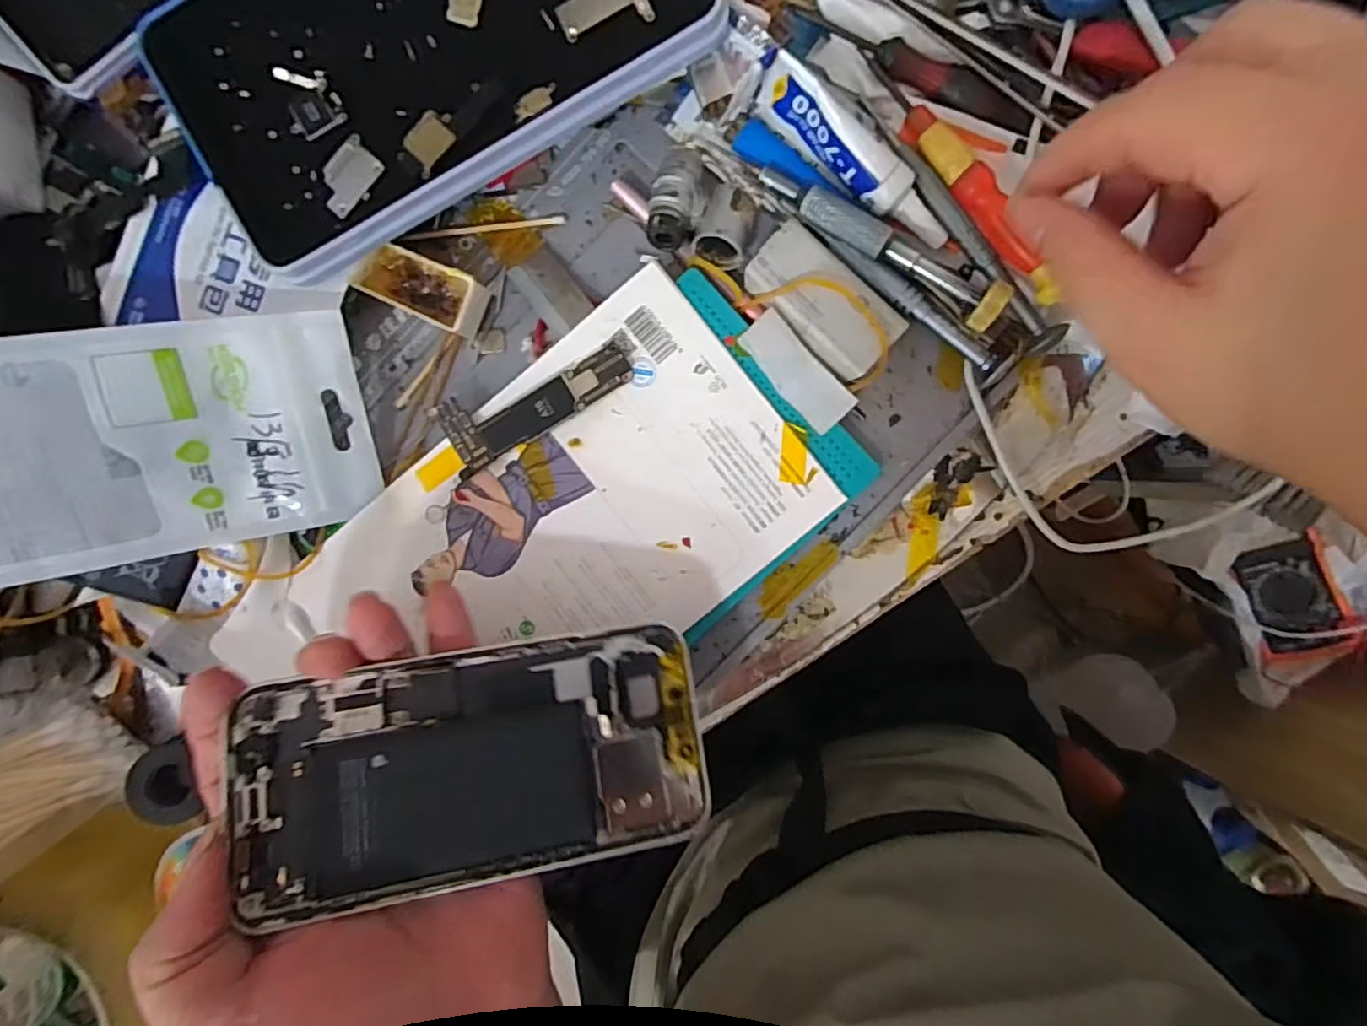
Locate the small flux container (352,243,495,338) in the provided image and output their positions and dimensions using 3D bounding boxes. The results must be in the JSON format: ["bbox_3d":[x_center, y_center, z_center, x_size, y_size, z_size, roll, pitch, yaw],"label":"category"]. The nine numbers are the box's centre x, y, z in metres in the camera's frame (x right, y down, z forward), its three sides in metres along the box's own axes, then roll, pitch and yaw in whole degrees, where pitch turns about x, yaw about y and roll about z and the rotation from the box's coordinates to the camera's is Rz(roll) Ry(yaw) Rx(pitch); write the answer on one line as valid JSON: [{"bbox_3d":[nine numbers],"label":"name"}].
[{"bbox_3d":[-0.101,-0.088,0.245,0.045,0.019,0.021,26,93,1],"label":"small flux container"}]

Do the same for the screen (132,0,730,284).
[{"bbox_3d":[-0.087,-0.170,0.219,0.185,0.010,0.104,-27,95,4],"label":"screen"}]

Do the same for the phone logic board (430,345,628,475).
[{"bbox_3d":[-0.057,-0.043,0.244,0.076,0.004,0.026,-23,91,3],"label":"phone logic board"}]

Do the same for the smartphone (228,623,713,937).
[{"bbox_3d":[-0.066,0.081,0.205,0.142,0.006,0.070,-6,75,-10],"label":"smartphone"}]

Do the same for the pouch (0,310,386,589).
[{"bbox_3d":[-0.194,-0.023,0.219,0.147,0.010,0.080,-11,107,-17],"label":"pouch"}]

